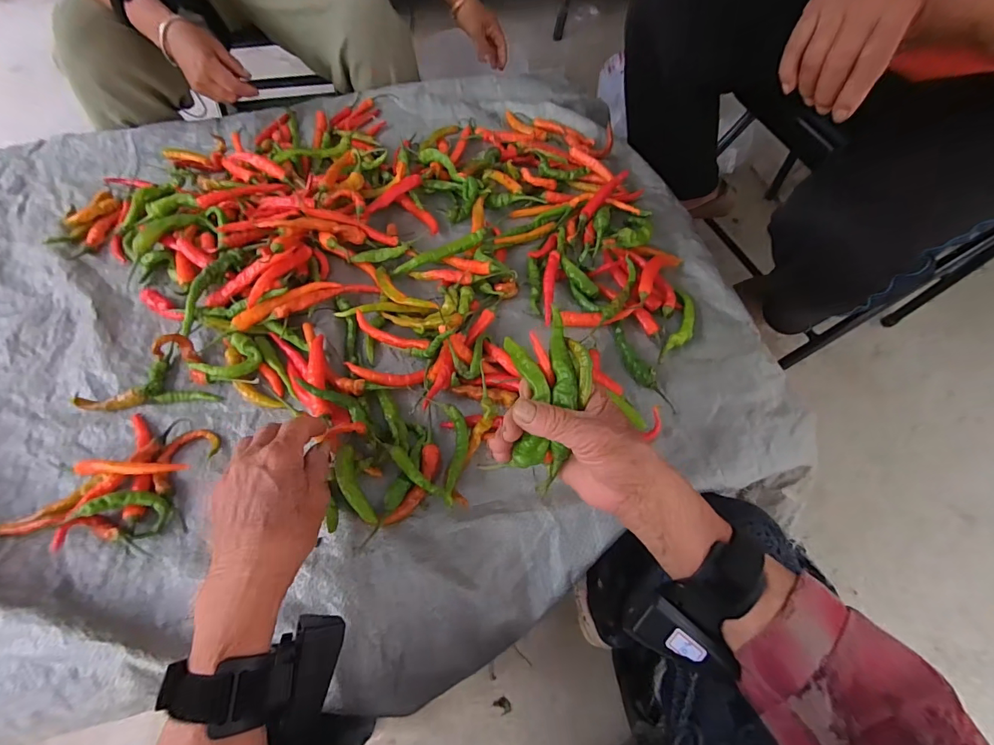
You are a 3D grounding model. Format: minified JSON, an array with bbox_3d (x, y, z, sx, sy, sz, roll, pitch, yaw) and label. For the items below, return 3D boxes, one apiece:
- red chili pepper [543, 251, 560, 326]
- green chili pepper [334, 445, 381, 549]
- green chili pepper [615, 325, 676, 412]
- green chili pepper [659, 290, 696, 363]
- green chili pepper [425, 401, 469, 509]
[{"bbox_3d":[0.063,-0.104,0.511,0.016,0.009,0.099,7,71,3],"label":"red chili pepper"},{"bbox_3d":[-0.122,0.104,0.371,0.019,0.010,0.083,-23,74,-15],"label":"green chili pepper"},{"bbox_3d":[0.154,-0.009,0.462,0.024,0.020,0.116,-17,60,-12],"label":"green chili pepper"},{"bbox_3d":[0.212,-0.054,0.494,0.029,0.012,0.115,19,59,11],"label":"green chili pepper"},{"bbox_3d":[-0.040,0.070,0.401,0.030,0.021,0.104,-10,59,-8],"label":"green chili pepper"}]

